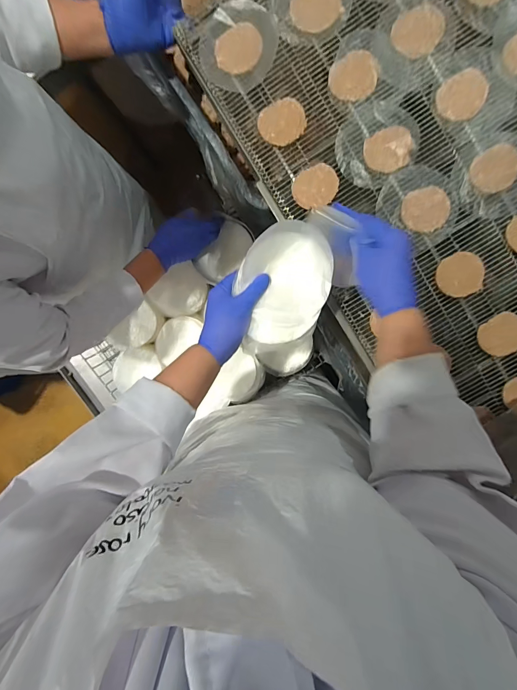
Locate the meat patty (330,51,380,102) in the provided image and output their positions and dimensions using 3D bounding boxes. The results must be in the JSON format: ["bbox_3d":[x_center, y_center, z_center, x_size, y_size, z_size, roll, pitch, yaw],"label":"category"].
[{"bbox_3d":[0.144,-0.405,0.500,0.070,0.007,0.062,-26,100,6],"label":"meat patty"}]

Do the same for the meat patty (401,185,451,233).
[{"bbox_3d":[0.259,-0.211,0.517,0.069,0.007,0.066,0,102,1],"label":"meat patty"}]

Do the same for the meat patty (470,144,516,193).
[{"bbox_3d":[0.362,-0.268,0.505,0.073,0.004,0.063,-38,99,8],"label":"meat patty"}]

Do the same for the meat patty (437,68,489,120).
[{"bbox_3d":[0.306,-0.374,0.496,0.063,0.004,0.070,43,99,-8],"label":"meat patty"}]

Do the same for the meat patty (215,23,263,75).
[{"bbox_3d":[-0.030,-0.449,0.504,0.070,0.007,0.065,0,102,1],"label":"meat patty"}]

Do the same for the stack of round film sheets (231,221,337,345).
[{"bbox_3d":[0.033,-0.081,0.449,0.118,0.015,0.158,26,98,2],"label":"stack of round film sheets"}]

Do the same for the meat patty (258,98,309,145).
[{"bbox_3d":[0.038,-0.346,0.516,0.070,0.005,0.061,-34,99,7],"label":"meat patty"}]

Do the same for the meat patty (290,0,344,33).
[{"bbox_3d":[0.085,-0.499,0.491,0.070,0.004,0.064,0,102,1],"label":"meat patty"}]

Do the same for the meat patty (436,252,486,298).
[{"bbox_3d":[0.321,-0.111,0.526,0.068,0.008,0.067,0,102,1],"label":"meat patty"}]

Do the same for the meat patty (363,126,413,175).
[{"bbox_3d":[0.199,-0.298,0.509,0.069,0.008,0.062,-11,102,3],"label":"meat patty"}]

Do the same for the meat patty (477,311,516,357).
[{"bbox_3d":[0.393,-0.015,0.532,0.071,0.005,0.064,-36,99,8],"label":"meat patty"}]

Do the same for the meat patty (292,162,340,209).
[{"bbox_3d":[0.090,-0.249,0.524,0.070,0.007,0.061,-22,101,5],"label":"meat patty"}]

